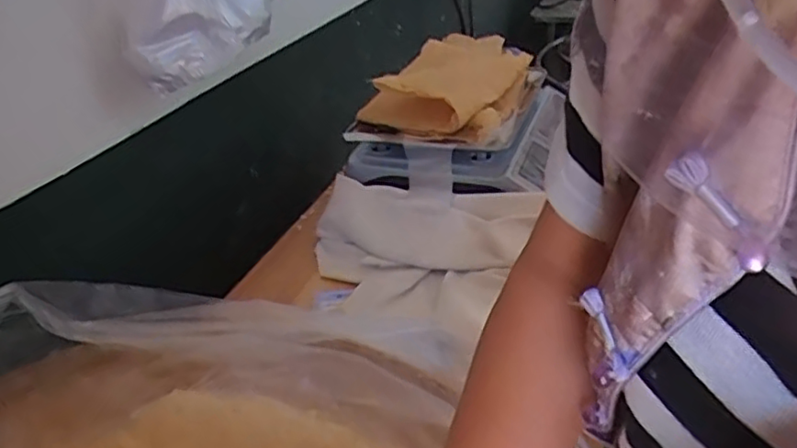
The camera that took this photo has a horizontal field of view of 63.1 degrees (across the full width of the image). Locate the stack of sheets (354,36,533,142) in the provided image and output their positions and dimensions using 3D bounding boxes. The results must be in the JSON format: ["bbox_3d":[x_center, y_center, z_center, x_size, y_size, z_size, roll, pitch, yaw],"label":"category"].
[{"bbox_3d":[0.085,-0.221,0.993,0.200,0.061,0.290,11,35,23],"label":"stack of sheets"}]

